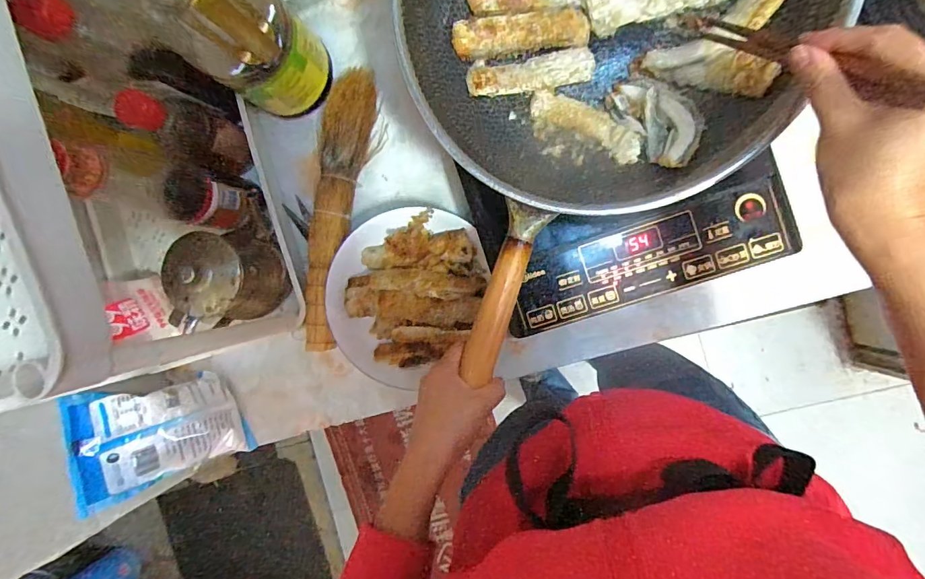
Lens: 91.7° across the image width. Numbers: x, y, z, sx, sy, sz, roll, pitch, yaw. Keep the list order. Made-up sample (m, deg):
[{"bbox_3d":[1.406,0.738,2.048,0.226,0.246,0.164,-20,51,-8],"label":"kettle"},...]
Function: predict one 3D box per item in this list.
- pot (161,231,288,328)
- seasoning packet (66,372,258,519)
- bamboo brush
[{"bbox_3d":[-0.243,-0.012,0.478,0.081,0.113,0.087,0,92,8],"label":"pot"},{"bbox_3d":[-0.326,0.152,0.492,0.028,0.159,0.111,-22,84,49],"label":"seasoning packet"},{"bbox_3d":[-0.138,-0.084,0.500,0.051,0.050,0.307,9,93,7],"label":"bamboo brush"}]

